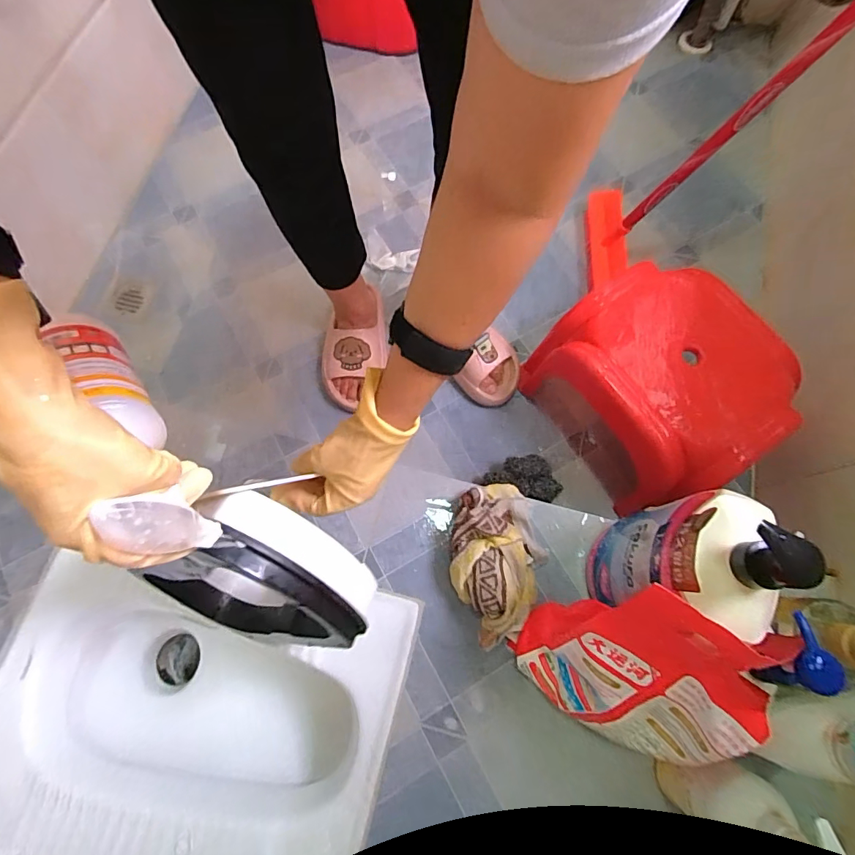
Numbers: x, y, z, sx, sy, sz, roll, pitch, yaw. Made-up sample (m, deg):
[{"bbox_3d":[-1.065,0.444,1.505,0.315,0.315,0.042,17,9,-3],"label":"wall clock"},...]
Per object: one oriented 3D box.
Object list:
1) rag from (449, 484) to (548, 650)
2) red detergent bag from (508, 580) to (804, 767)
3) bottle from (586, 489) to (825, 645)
[{"bbox_3d":[0.088,0.166,0.569,0.120,0.069,0.194,-8,73,-2],"label":"rag"},{"bbox_3d":[0.196,0.234,0.441,0.169,0.229,0.144,25,75,8],"label":"red detergent bag"},{"bbox_3d":[0.248,0.133,0.452,0.077,0.308,0.113,31,76,10],"label":"bottle"}]

